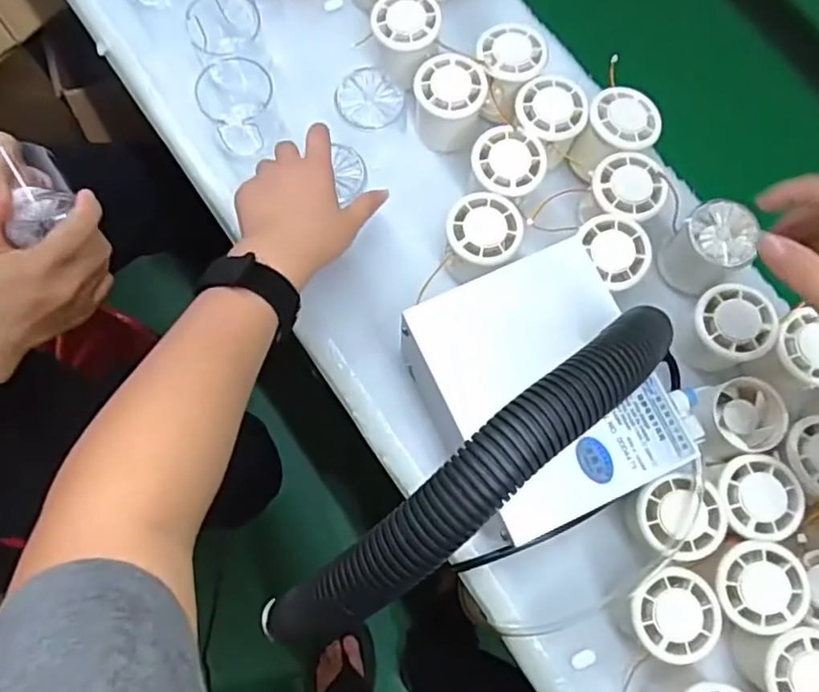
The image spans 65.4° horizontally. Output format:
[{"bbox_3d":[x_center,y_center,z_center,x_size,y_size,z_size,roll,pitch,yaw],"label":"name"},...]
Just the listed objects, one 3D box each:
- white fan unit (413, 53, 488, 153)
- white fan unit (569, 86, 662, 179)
[{"bbox_3d":[0.033,-0.194,0.523,0.058,0.061,0.058,0,75,-2],"label":"white fan unit"},{"bbox_3d":[0.164,-0.168,0.508,0.061,0.046,0.059,0,75,-2],"label":"white fan unit"}]

